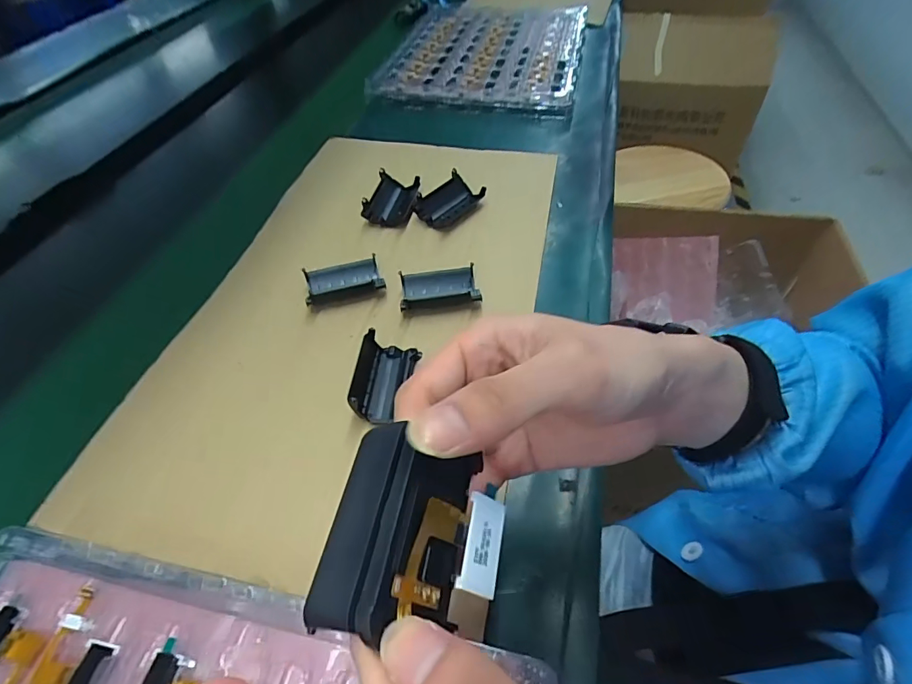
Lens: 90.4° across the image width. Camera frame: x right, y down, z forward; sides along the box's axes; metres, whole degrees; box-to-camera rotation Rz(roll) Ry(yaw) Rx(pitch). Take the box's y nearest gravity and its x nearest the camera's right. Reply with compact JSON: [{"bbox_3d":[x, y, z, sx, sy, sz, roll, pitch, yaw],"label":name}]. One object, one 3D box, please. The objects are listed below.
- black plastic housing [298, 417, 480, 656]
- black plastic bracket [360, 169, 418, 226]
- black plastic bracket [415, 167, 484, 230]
[{"bbox_3d":[-0.020,0.059,0.148,0.044,0.015,0.063,9,53,10],"label":"black plastic housing"},{"bbox_3d":[-0.068,-0.154,0.487,0.048,0.022,0.072,3,50,8],"label":"black plastic bracket"},{"bbox_3d":[-0.009,-0.148,0.483,0.068,0.027,0.042,-35,55,-22],"label":"black plastic bracket"}]

